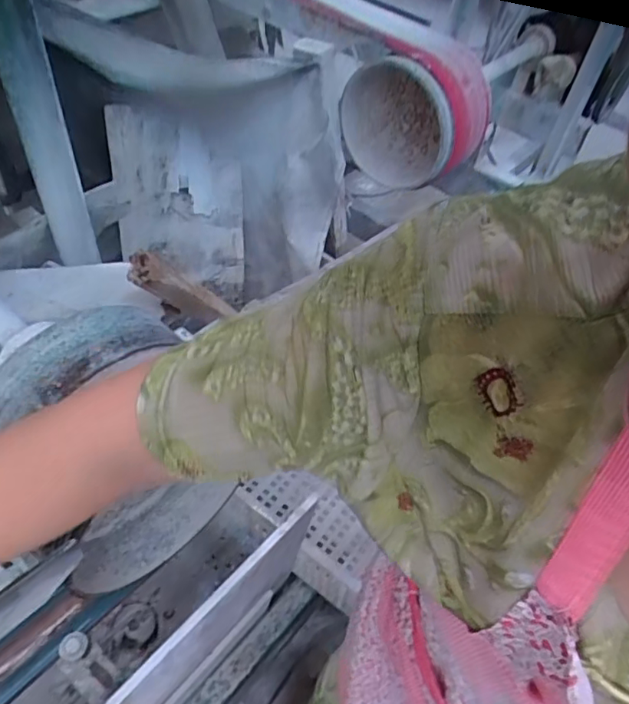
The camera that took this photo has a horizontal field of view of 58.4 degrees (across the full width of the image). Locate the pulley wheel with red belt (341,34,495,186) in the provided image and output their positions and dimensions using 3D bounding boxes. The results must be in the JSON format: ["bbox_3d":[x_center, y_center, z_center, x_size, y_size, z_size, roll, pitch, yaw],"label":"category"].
[{"bbox_3d":[0.225,-0.538,1.268,0.302,0.287,0.234,29,54,17],"label":"pulley wheel with red belt"}]

